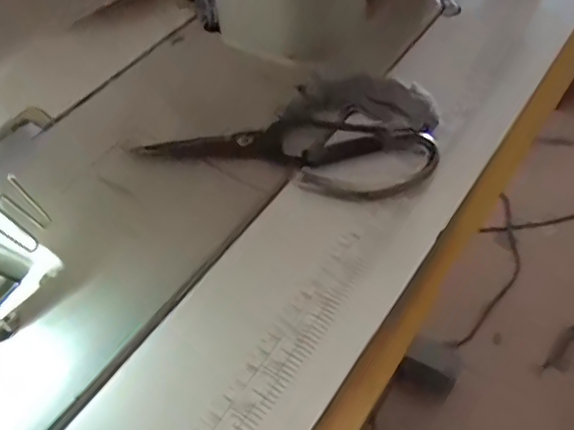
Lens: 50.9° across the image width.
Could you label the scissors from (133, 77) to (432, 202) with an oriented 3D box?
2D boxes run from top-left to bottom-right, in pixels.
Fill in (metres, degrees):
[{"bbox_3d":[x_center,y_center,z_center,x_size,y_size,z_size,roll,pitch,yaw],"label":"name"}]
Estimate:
[{"bbox_3d":[0.005,-0.058,0.402,0.184,0.019,0.093,8,51,13],"label":"scissors"}]

